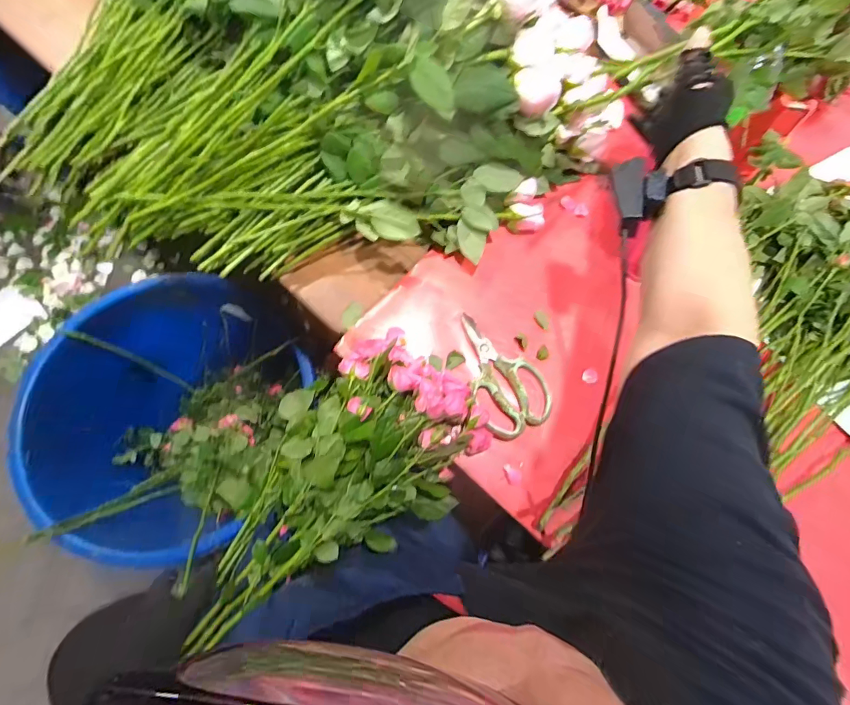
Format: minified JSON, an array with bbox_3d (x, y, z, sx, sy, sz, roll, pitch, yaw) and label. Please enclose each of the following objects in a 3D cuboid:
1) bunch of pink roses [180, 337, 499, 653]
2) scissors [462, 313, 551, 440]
[{"bbox_3d":[-0.117,0.139,0.478,0.385,0.123,0.207,-28,76,-9],"label":"bunch of pink roses"},{"bbox_3d":[0.092,0.024,0.507,0.085,0.022,0.154,-20,76,-8],"label":"scissors"}]

